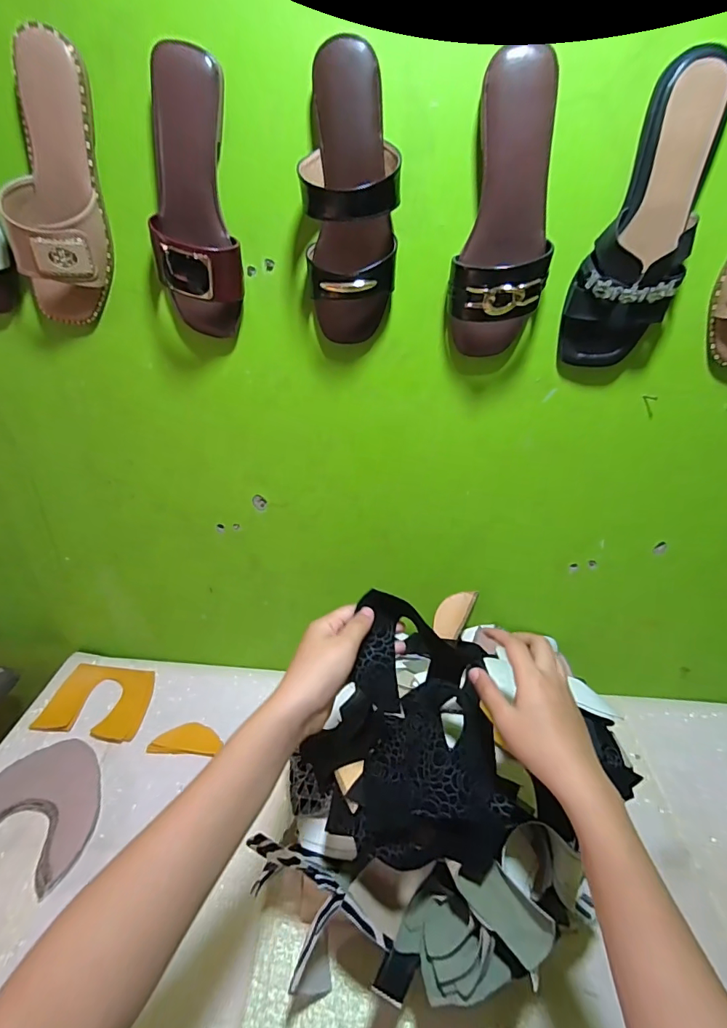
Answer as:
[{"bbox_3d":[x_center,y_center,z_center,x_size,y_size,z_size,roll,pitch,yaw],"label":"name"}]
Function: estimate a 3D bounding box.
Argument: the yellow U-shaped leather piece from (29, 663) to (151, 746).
[{"bbox_3d":[-0.420,0.301,0.737,0.147,0.012,0.121,9,36,1],"label":"yellow U-shaped leather piece"}]

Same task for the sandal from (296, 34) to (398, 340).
[{"bbox_3d":[-0.011,-0.290,0.438,0.088,0.230,0.055,2,30,-1],"label":"sandal"}]

